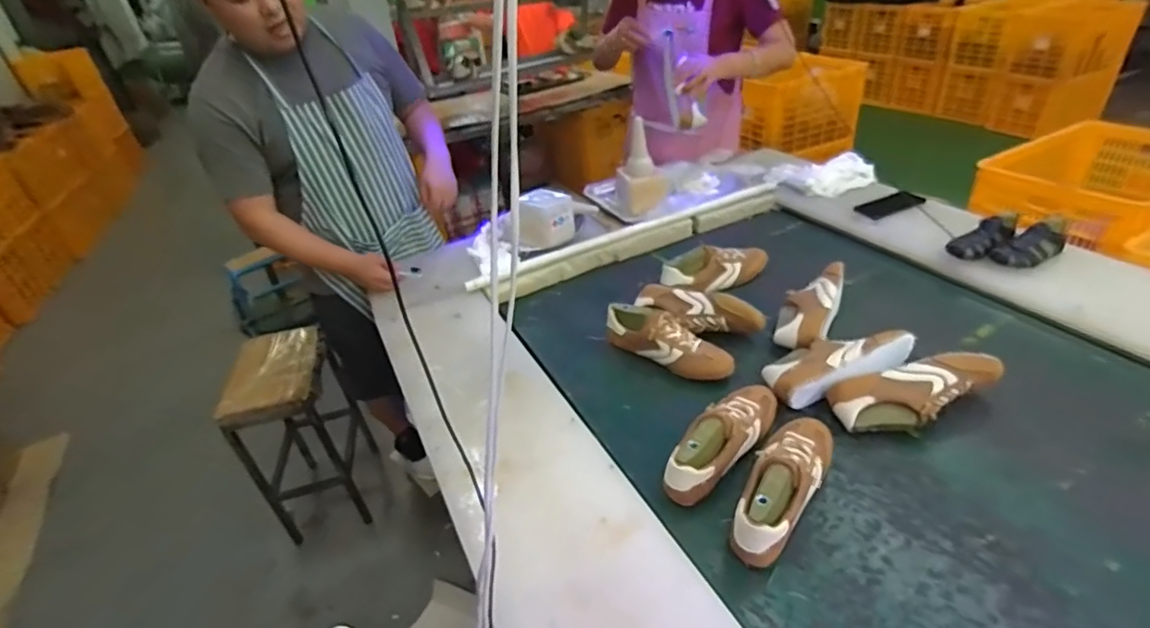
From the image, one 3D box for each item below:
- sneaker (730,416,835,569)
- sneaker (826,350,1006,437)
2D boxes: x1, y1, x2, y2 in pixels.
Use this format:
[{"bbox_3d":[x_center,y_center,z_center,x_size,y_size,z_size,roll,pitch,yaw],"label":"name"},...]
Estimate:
[{"bbox_3d":[0.292,0.225,0.769,0.085,0.086,0.259,16,39,29],"label":"sneaker"},{"bbox_3d":[0.554,0.126,0.882,0.286,0.082,0.094,-11,34,-8],"label":"sneaker"}]

